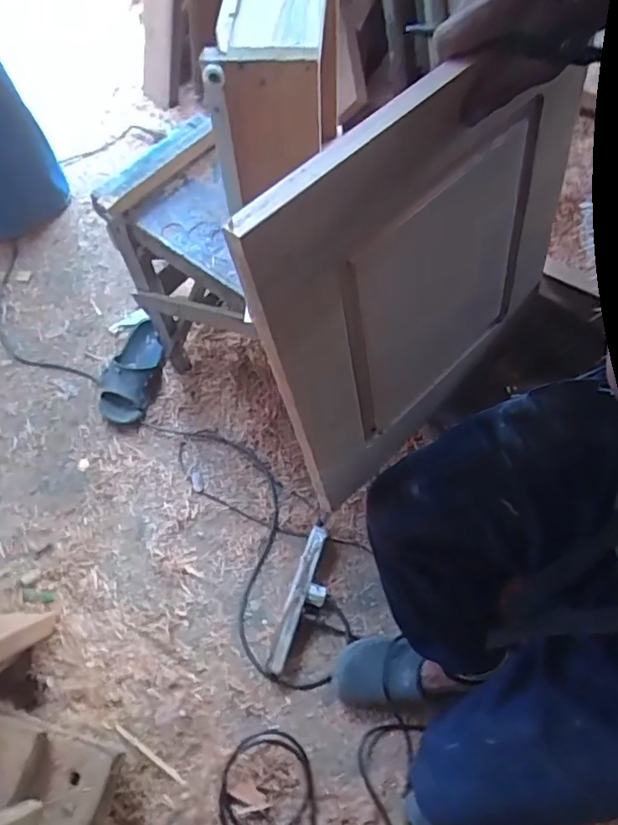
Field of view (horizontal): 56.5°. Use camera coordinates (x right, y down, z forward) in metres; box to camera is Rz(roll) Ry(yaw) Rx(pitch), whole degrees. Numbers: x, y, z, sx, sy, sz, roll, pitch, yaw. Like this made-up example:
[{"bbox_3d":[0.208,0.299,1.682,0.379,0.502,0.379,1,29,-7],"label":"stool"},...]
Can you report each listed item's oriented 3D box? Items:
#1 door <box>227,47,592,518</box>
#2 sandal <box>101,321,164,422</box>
[{"bbox_3d":[0.120,-0.125,0.546,0.374,0.392,0.020,-43,61,-15],"label":"door"},{"bbox_3d":[-0.392,-0.094,1.301,0.114,0.071,0.240,16,65,10],"label":"sandal"}]

